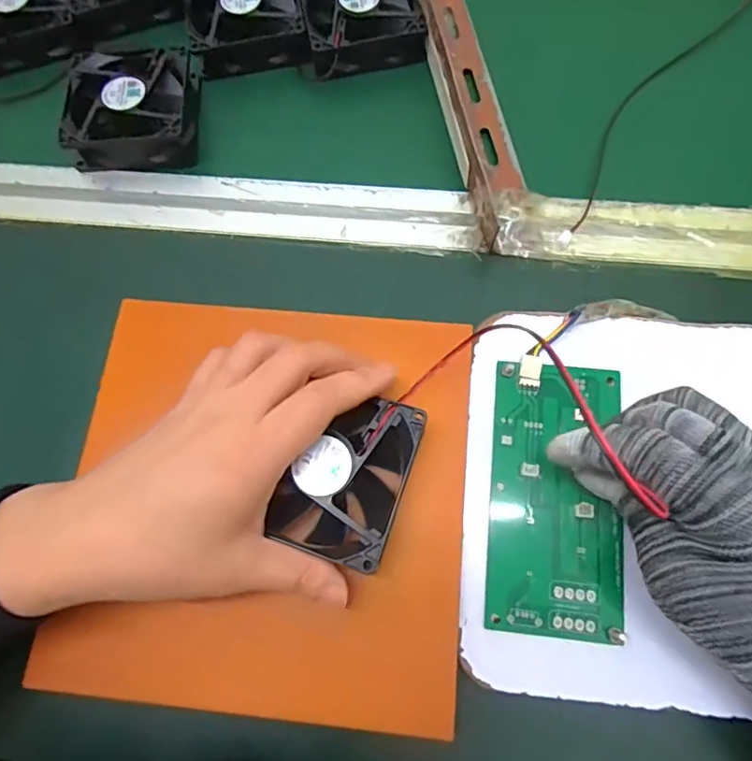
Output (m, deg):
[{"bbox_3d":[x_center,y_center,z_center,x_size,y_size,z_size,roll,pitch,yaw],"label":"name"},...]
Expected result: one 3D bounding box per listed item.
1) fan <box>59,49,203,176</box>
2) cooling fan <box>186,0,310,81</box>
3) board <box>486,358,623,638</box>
[{"bbox_3d":[-0.162,-0.186,0.369,0.080,0.028,0.091,3,70,1],"label":"fan"},{"bbox_3d":[-0.092,-0.263,0.393,0.079,0.032,0.083,-8,71,-3],"label":"cooling fan"},{"bbox_3d":[0.091,0.056,0.276,0.066,0.009,0.134,3,75,1],"label":"board"}]

